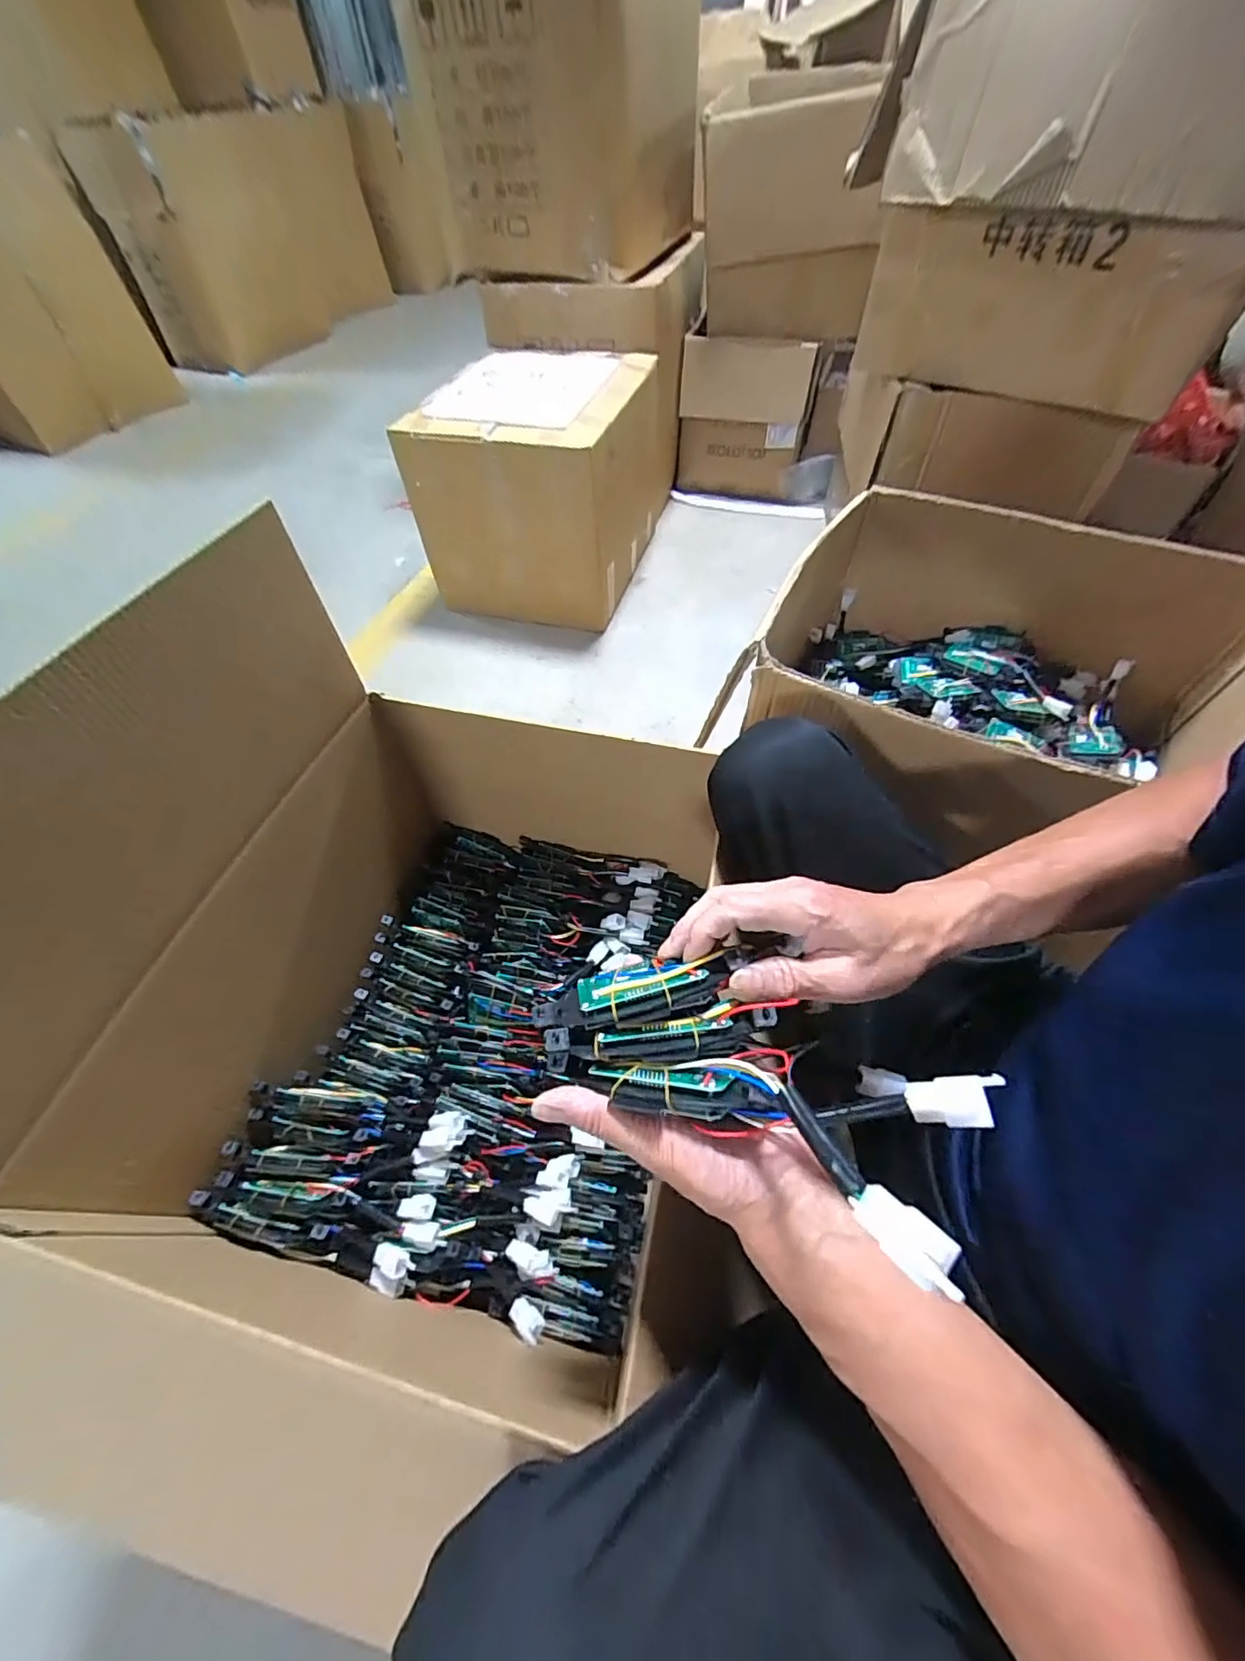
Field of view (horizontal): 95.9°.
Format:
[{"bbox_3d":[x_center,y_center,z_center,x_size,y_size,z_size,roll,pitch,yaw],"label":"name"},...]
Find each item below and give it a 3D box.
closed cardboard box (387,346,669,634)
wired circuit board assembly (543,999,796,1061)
[{"bbox_3d":[-0.170,-0.840,1.379,0.433,0.409,0.543,14,57,12],"label":"closed cardboard box"},{"bbox_3d":[0.026,0.114,0.311,0.133,0.013,0.029,-7,54,-2],"label":"wired circuit board assembly"}]

